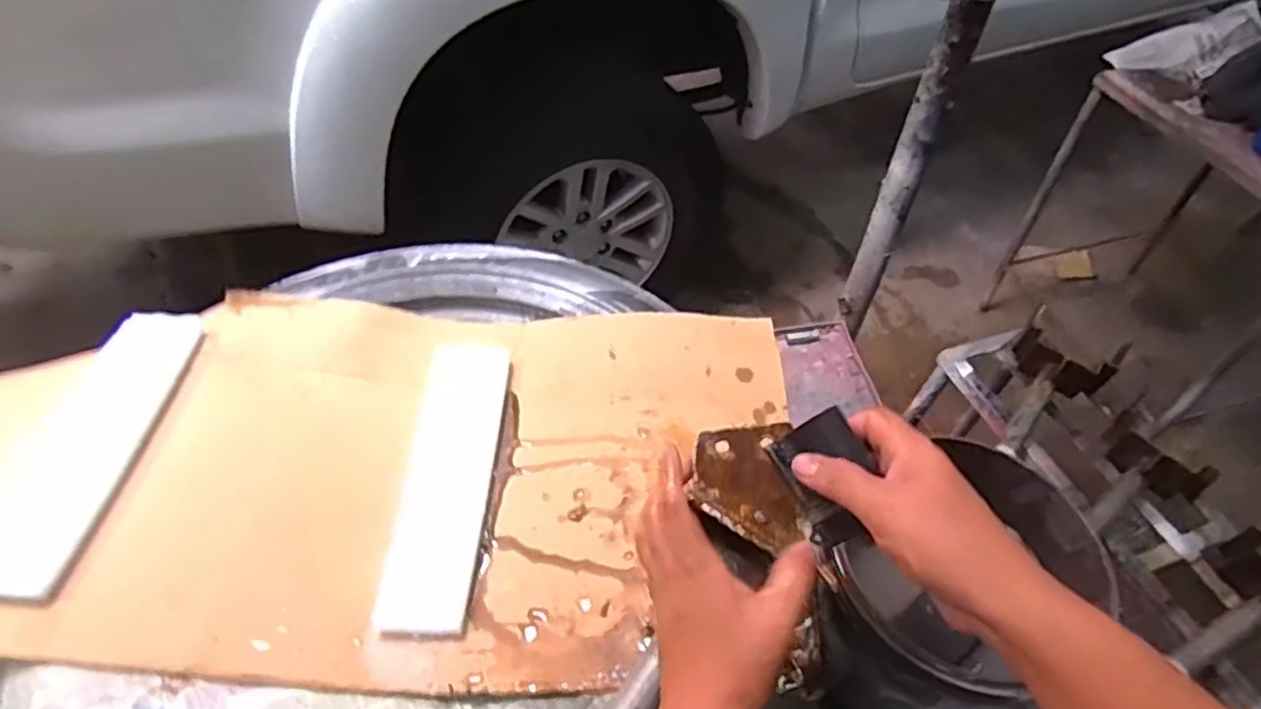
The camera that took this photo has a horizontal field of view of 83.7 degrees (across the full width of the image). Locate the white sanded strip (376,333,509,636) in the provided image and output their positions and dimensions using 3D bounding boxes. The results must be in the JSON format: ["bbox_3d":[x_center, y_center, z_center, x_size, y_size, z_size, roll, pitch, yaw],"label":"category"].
[{"bbox_3d":[-0.166,0.112,0.649,0.079,0.027,0.279,8,58,-8],"label":"white sanded strip"}]

